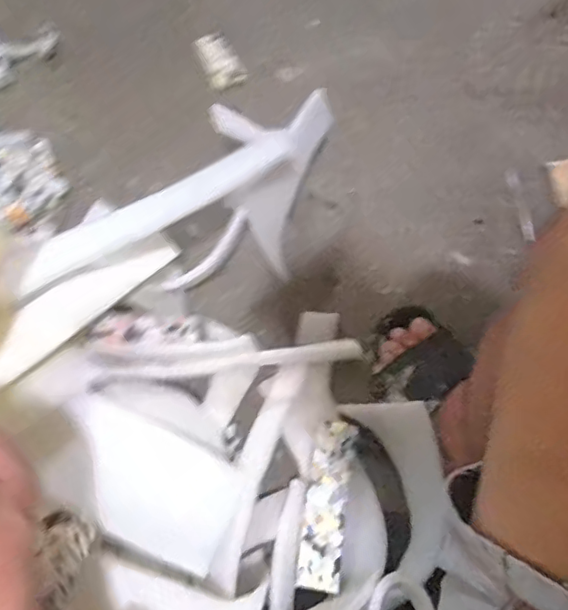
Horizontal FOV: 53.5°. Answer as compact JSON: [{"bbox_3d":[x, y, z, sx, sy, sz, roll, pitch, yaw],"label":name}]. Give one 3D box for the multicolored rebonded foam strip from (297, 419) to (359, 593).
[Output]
[{"bbox_3d":[0.045,0.201,0.579,0.041,0.023,0.160,9,73,3],"label":"multicolored rebonded foam strip"}]

